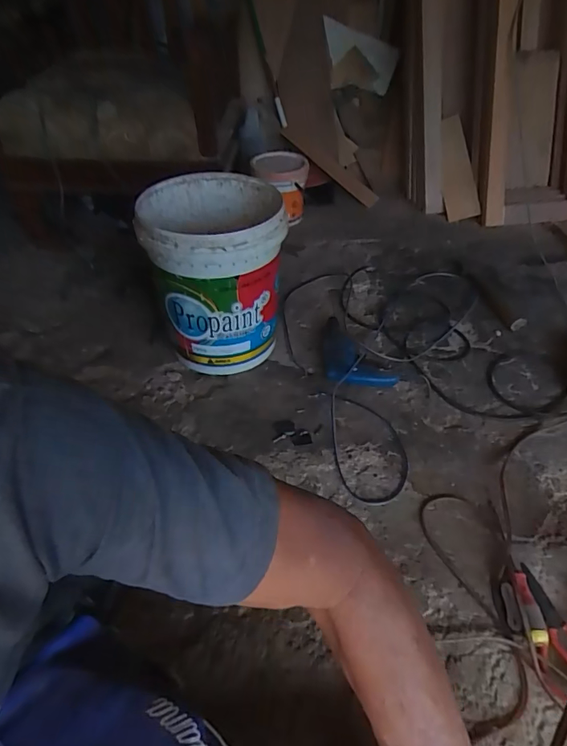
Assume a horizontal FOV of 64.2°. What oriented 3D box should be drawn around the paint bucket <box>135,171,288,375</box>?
[{"bbox_3d":[-0.146,-0.218,1.056,0.301,0.371,0.293,-1,45,1],"label":"paint bucket"}]

